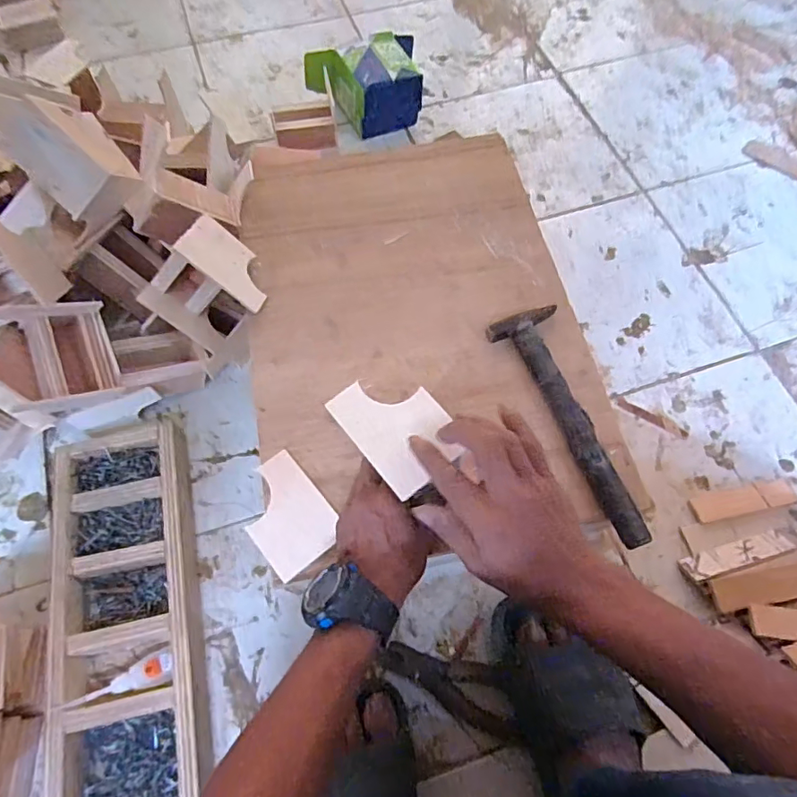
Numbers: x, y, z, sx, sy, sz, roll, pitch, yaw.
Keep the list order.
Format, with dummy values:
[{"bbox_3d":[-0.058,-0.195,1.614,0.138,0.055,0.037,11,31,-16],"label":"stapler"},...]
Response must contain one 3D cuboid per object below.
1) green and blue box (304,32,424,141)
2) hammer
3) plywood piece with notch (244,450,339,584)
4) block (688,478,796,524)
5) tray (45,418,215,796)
[{"bbox_3d":[-0.049,-0.518,0.879,0.187,0.096,0.147,-15,66,-6],"label":"green and blue box"},{"bbox_3d":[0.161,0.021,0.508,0.065,0.025,0.248,-15,68,-7],"label":"hammer"},{"bbox_3d":[-0.103,0.105,0.483,0.070,0.007,0.099,-37,73,-16],"label":"plywood piece with notch"},{"bbox_3d":[0.408,0.119,0.626,0.130,0.005,0.032,-12,66,-5],"label":"block"},{"bbox_3d":[-0.283,0.224,0.550,0.144,0.048,0.405,-14,66,-6],"label":"tray"}]

